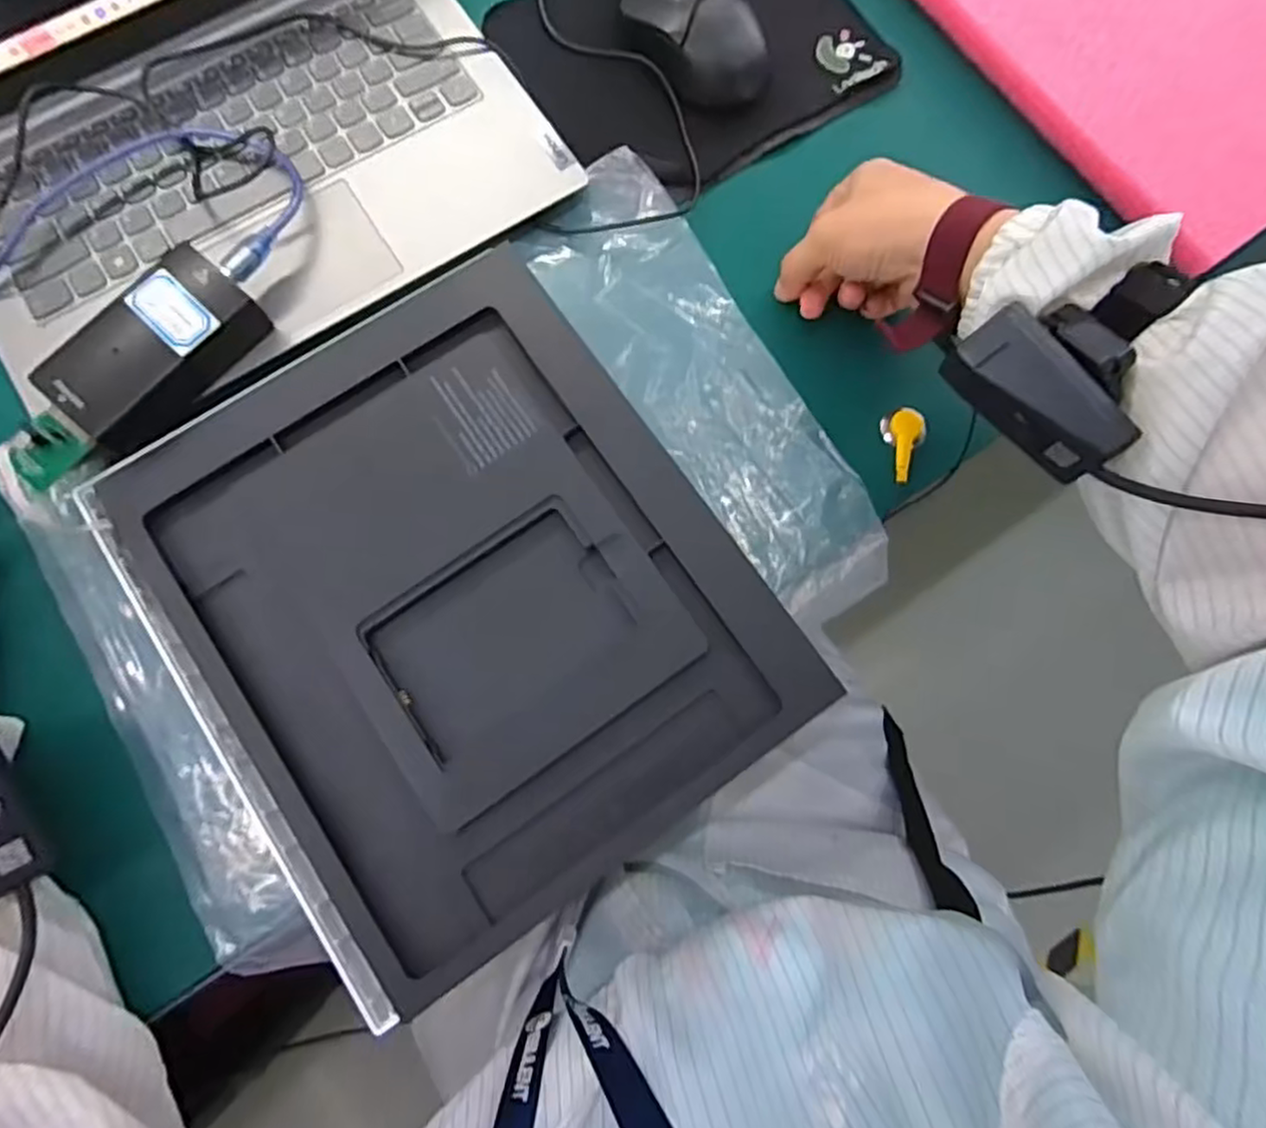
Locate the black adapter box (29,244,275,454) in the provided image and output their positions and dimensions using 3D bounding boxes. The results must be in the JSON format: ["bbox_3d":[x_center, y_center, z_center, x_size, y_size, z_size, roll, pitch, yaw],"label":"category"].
[{"bbox_3d":[-0.238,-0.108,0.344,0.053,0.028,0.102,44,80,6],"label":"black adapter box"}]

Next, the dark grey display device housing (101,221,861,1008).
[{"bbox_3d":[-0.090,0.017,0.336,0.256,0.029,0.296,-34,82,-9],"label":"dark grey display device housing"}]

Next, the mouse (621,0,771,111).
[{"bbox_3d":[0.041,-0.316,0.406,0.055,0.033,0.090,-32,81,-9],"label":"mouse"}]

